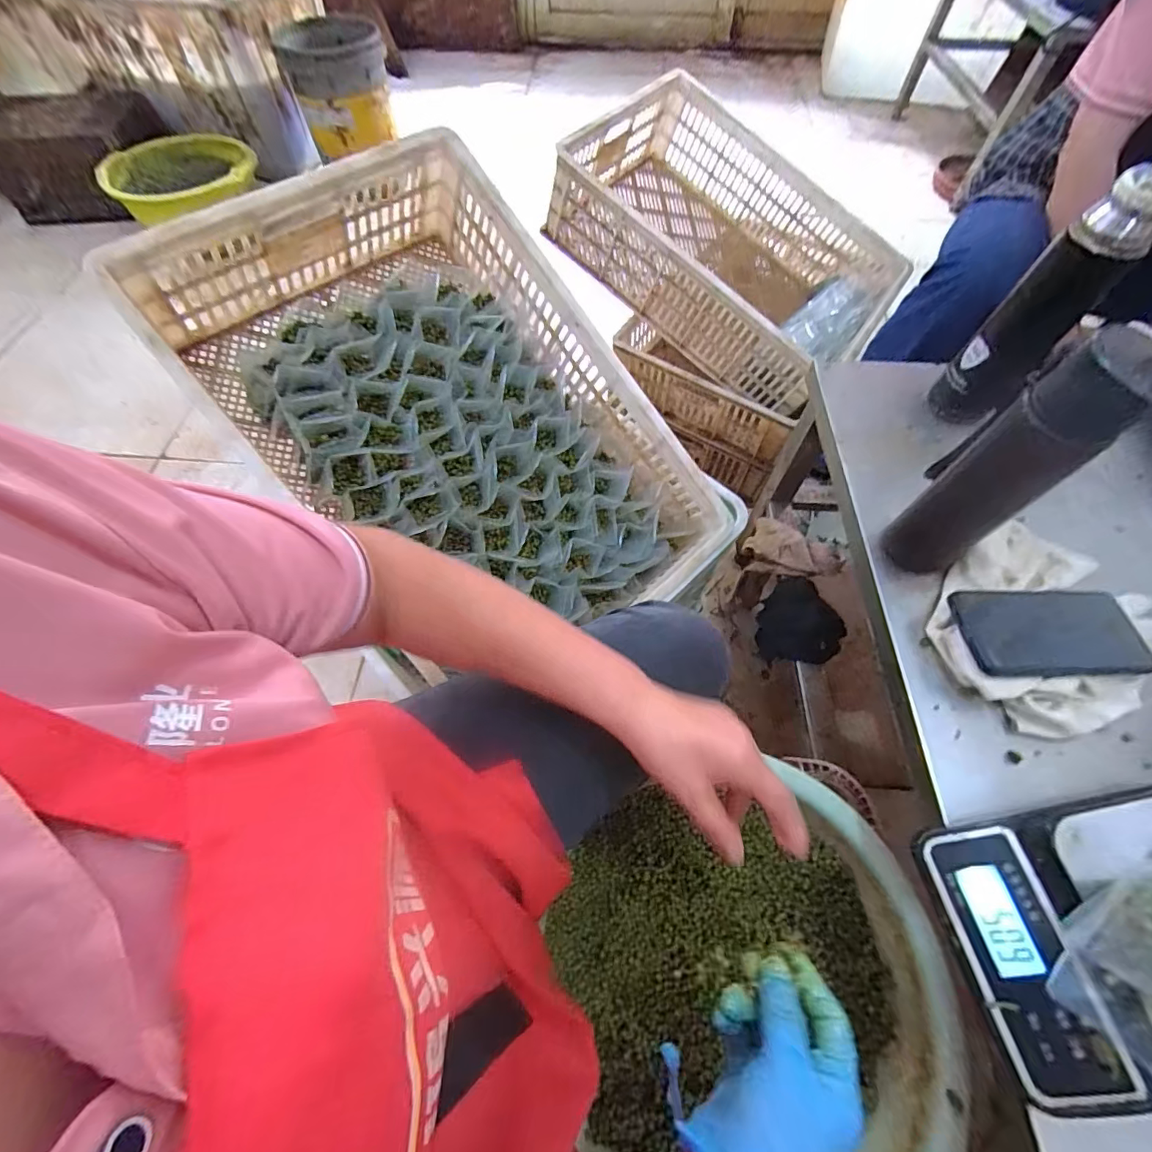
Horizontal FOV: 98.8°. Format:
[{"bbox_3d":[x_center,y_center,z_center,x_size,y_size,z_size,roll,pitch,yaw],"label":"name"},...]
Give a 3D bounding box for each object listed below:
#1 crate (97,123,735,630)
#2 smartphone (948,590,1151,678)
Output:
[{"bbox_3d":[-0.127,-0.193,0.651,0.434,0.173,0.659,-43,94,-16],"label":"crate"},{"bbox_3d":[0.409,0.048,0.425,0.160,0.010,0.077,1,59,-8],"label":"smartphone"}]

